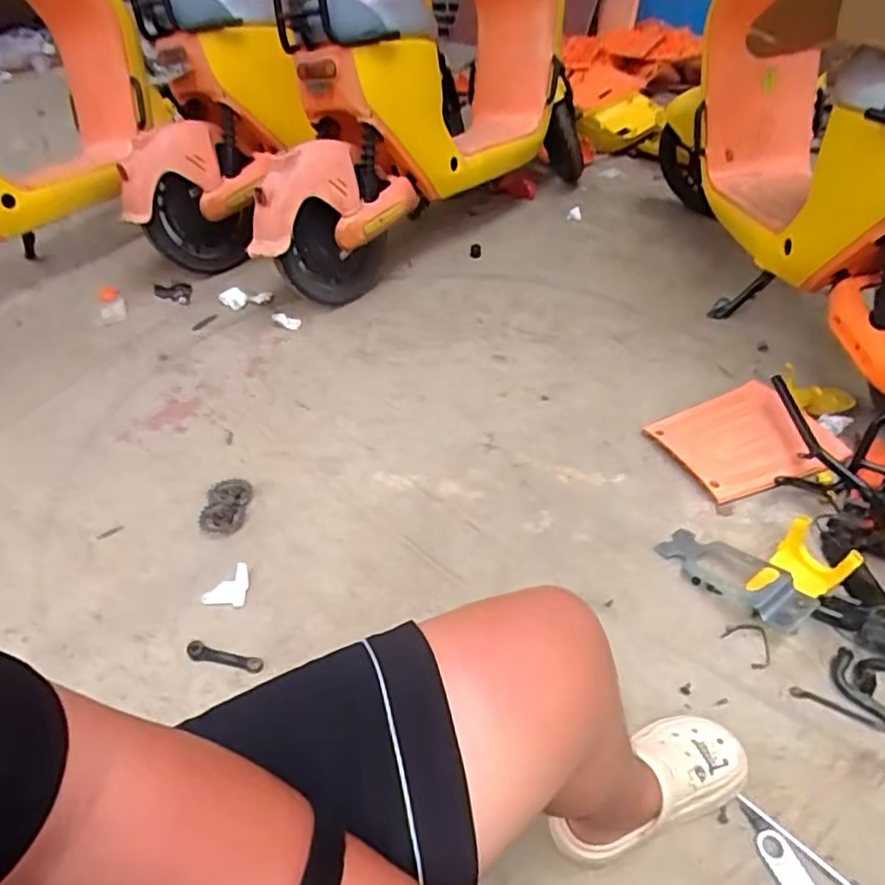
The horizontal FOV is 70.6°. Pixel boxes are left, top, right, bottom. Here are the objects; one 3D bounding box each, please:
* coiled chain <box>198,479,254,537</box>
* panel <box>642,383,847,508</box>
[{"bbox_3d":[-0.423,0.125,1.217,0.082,0.027,0.119,2,43,6],"label":"coiled chain"},{"bbox_3d":[0.634,-0.022,1.297,0.324,0.060,0.268,-21,46,-17],"label":"panel"}]

